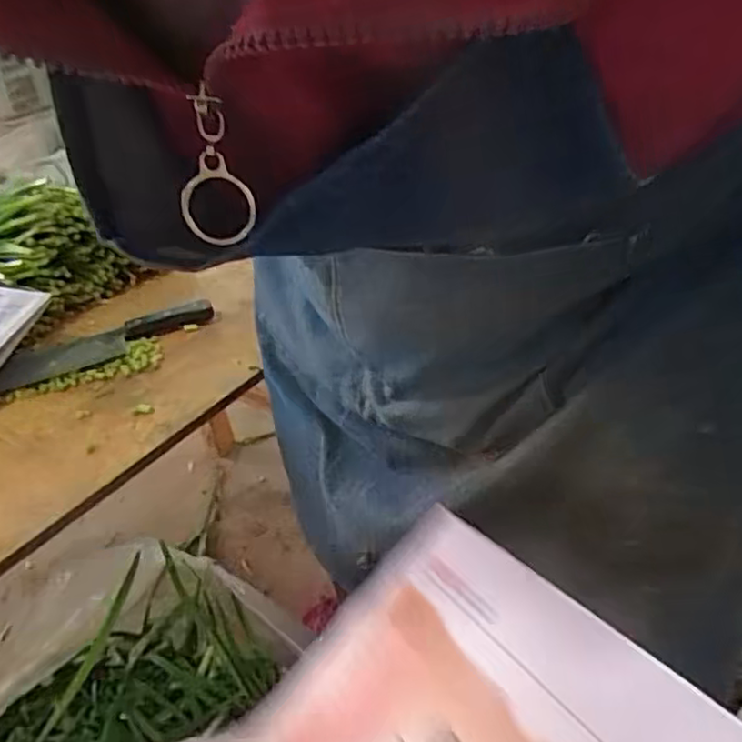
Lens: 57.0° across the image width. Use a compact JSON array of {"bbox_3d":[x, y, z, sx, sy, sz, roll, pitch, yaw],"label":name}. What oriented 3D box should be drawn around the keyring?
[{"bbox_3d":[-0.049,-0.061,0.206,0.021,0.046,0.007,5,36,18],"label":"keyring"}]

